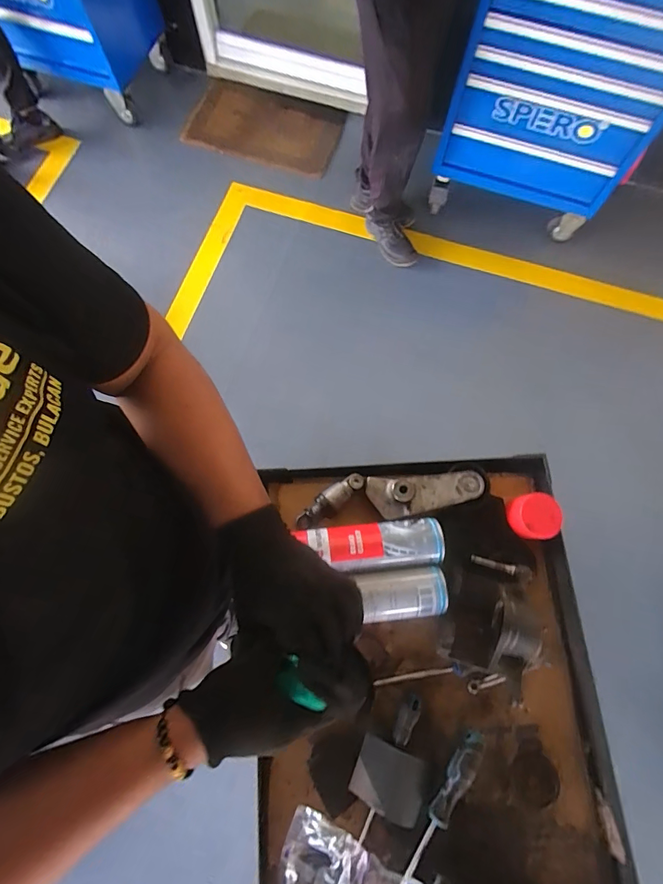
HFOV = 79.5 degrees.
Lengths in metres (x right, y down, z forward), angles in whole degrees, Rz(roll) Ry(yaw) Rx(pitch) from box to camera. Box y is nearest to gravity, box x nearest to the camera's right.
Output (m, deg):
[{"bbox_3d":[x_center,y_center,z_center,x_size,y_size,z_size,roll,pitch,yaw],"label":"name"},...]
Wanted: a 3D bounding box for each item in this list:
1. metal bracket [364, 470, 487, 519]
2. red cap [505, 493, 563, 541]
[{"bbox_3d":[0.143,0.078,0.592,0.175,0.032,0.060,-2,75,-4],"label":"metal bracket"},{"bbox_3d":[0.302,0.113,0.601,0.067,0.047,0.065,6,75,-1],"label":"red cap"}]

